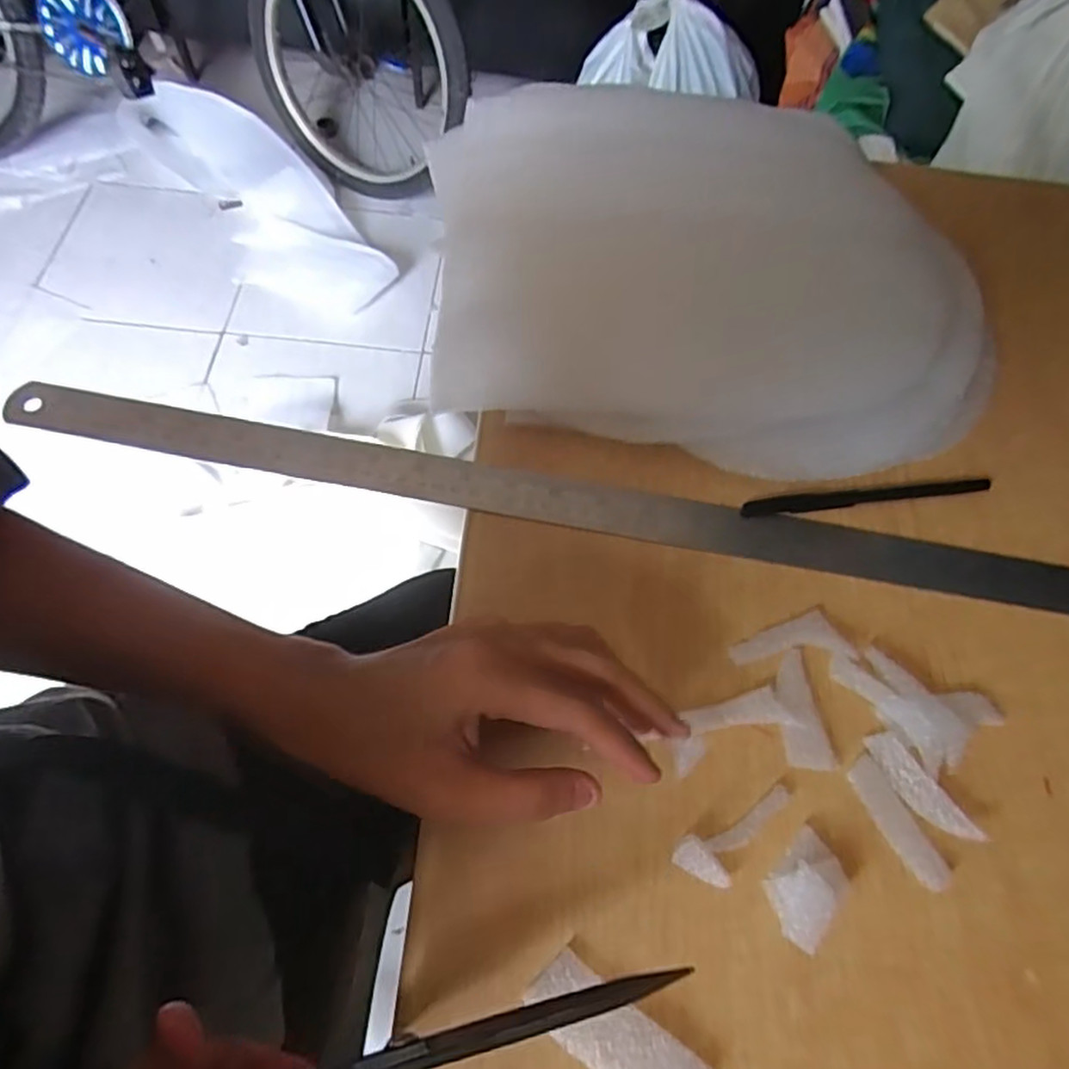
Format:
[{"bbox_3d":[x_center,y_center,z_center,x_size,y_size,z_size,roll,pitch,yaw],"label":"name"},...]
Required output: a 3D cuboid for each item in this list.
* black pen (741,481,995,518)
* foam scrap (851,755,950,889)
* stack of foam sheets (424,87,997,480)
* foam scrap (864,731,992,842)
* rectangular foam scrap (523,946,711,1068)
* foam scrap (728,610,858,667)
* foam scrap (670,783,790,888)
[{"bbox_3d":[0.190,-0.022,0.378,0.148,0.004,0.009,-6,64,-7],"label":"black pen"},{"bbox_3d":[0.163,0.129,0.297,0.016,0.004,0.057,-26,68,-16],"label":"foam scrap"},{"bbox_3d":[0.103,-0.172,0.420,0.334,0.063,0.295,-2,64,-5],"label":"stack of foam sheets"},{"bbox_3d":[0.175,0.115,0.302,0.016,0.004,0.055,-34,66,0],"label":"foam scrap"},{"bbox_3d":[0.034,0.196,0.256,0.076,0.005,0.027,35,66,12],"label":"rectangular foam scrap"},{"bbox_3d":[0.127,0.052,0.332,0.059,0.005,0.025,-4,64,-6],"label":"foam scrap"},{"bbox_3d":[0.091,0.133,0.291,0.062,0.008,0.022,-23,68,-15],"label":"foam scrap"}]

